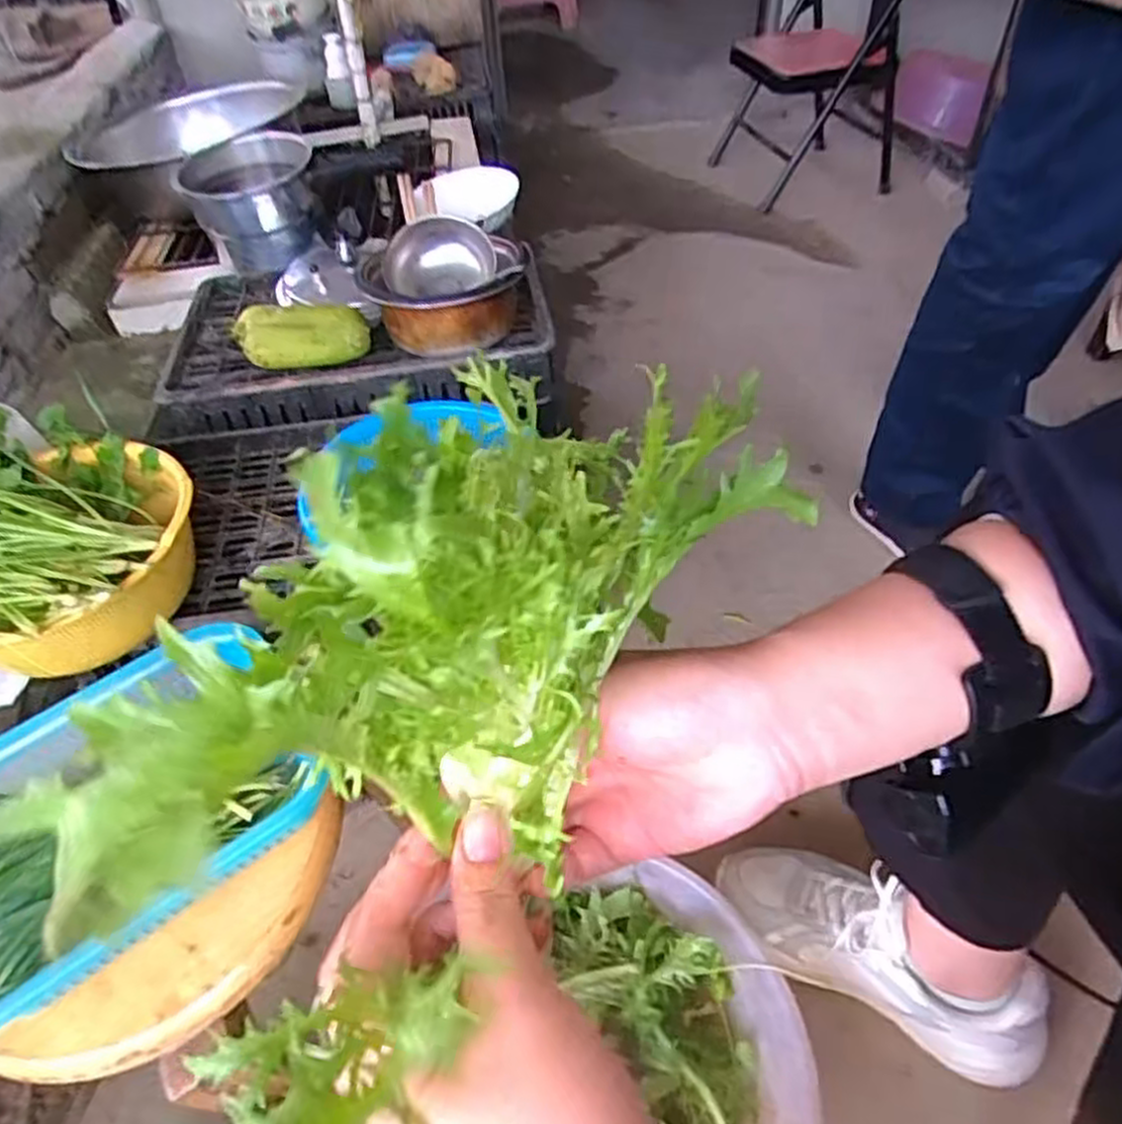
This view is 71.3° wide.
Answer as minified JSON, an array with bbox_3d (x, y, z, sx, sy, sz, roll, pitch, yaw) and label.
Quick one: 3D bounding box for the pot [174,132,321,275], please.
[{"bbox_3d":[-0.437,-0.513,1.119,0.178,0.131,0.162,-2,47,2],"label":"pot"}]

